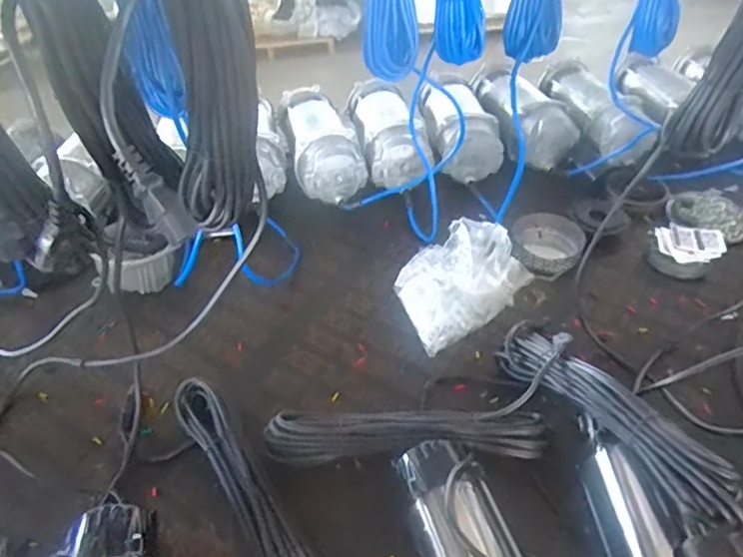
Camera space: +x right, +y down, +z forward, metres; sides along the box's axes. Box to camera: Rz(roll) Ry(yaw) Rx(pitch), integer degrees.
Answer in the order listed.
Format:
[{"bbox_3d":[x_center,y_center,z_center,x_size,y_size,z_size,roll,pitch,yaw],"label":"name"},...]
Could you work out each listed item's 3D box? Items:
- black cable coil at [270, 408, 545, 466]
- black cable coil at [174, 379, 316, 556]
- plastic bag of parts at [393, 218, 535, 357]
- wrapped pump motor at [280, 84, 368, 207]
[{"bbox_3d":[0.041,0.200,0.732,0.348,0.059,0.059,1,43,2],"label":"black cable coil"},{"bbox_3d":[-0.140,0.260,0.685,0.069,0.048,0.359,-25,48,-24],"label":"black cable coil"},{"bbox_3d":[0.135,0.000,0.913,0.192,0.100,0.151,-24,48,-23],"label":"plastic bag of parts"},{"bbox_3d":[-0.105,-0.285,1.175,0.121,0.100,0.311,-10,43,-10],"label":"wrapped pump motor"}]

